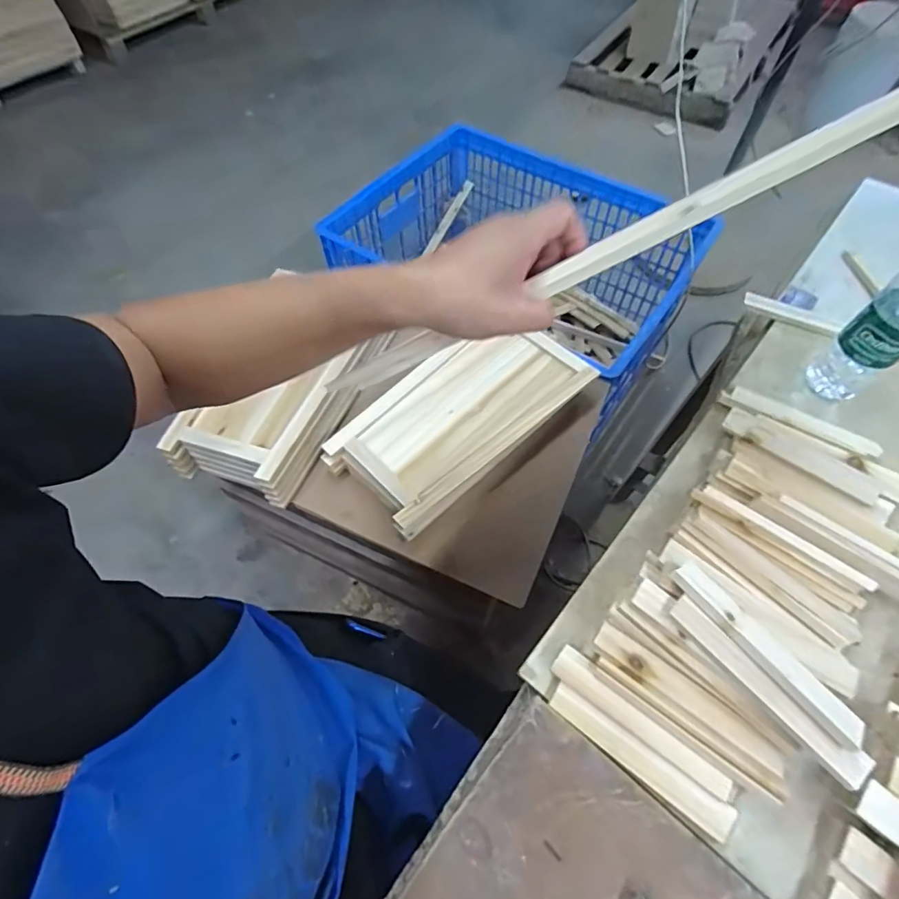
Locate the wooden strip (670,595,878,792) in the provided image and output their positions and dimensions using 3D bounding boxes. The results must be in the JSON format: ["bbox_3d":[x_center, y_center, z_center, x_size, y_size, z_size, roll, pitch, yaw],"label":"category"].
[{"bbox_3d":[0.238,0.180,0.370,0.024,0.014,0.156,-37,67,-20],"label":"wooden strip"}]

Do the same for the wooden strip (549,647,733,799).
[{"bbox_3d":[0.157,0.230,0.408,0.156,0.020,0.025,38,66,19],"label":"wooden strip"}]

